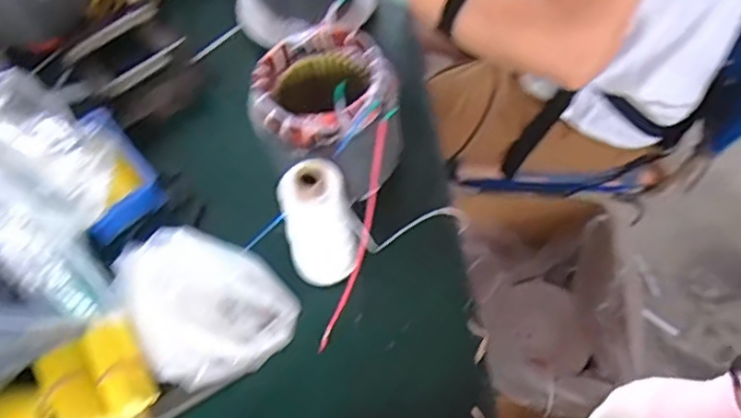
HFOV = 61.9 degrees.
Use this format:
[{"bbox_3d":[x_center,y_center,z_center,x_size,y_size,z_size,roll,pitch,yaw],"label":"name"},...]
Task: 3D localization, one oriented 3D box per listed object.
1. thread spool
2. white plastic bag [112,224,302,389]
[{"bbox_3d":[-0.053,0.017,0.638,0.070,0.166,0.058,-16,62,-5],"label":"thread spool"},{"bbox_3d":[-0.172,0.104,0.646,0.155,0.084,0.162,-37,66,-16],"label":"white plastic bag"}]

